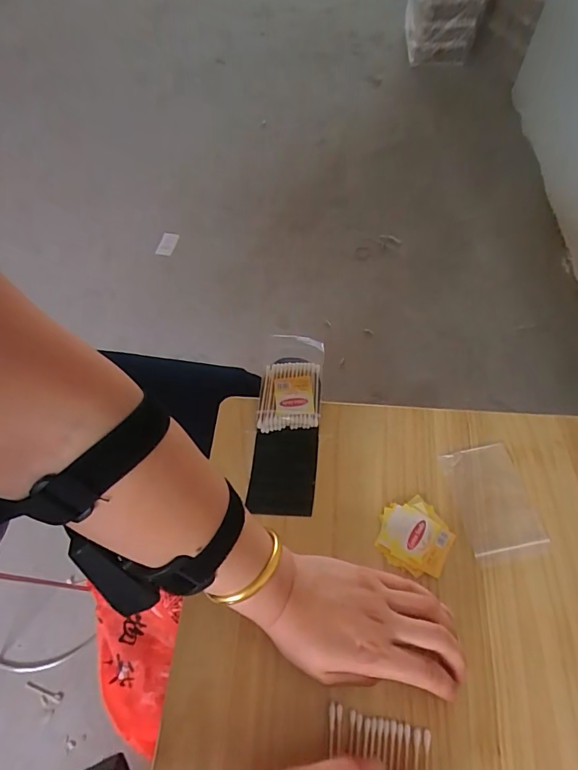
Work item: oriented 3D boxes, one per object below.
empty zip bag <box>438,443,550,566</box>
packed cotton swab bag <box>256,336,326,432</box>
[{"bbox_3d":[0.188,0.108,0.393,0.065,0.004,0.103,-10,59,-2],"label":"empty zip bag"},{"bbox_3d":[0.003,-0.003,0.457,0.062,0.014,0.111,3,60,6],"label":"packed cotton swab bag"}]

